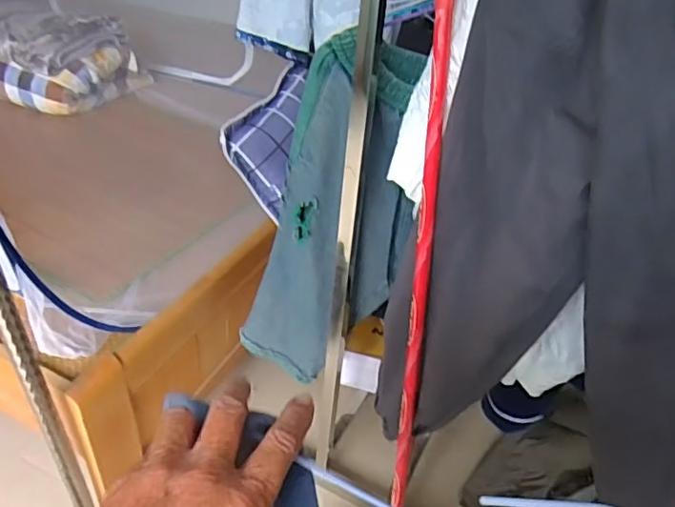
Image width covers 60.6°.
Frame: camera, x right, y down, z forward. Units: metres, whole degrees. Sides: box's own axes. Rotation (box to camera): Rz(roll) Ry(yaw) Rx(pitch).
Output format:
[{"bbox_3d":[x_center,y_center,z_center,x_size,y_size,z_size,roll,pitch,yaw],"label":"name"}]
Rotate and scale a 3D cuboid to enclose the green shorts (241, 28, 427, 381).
[{"bbox_3d":[-0.020,-0.030,0.955,0.263,0.591,0.072,-2,38,-7],"label":"green shorts"}]

